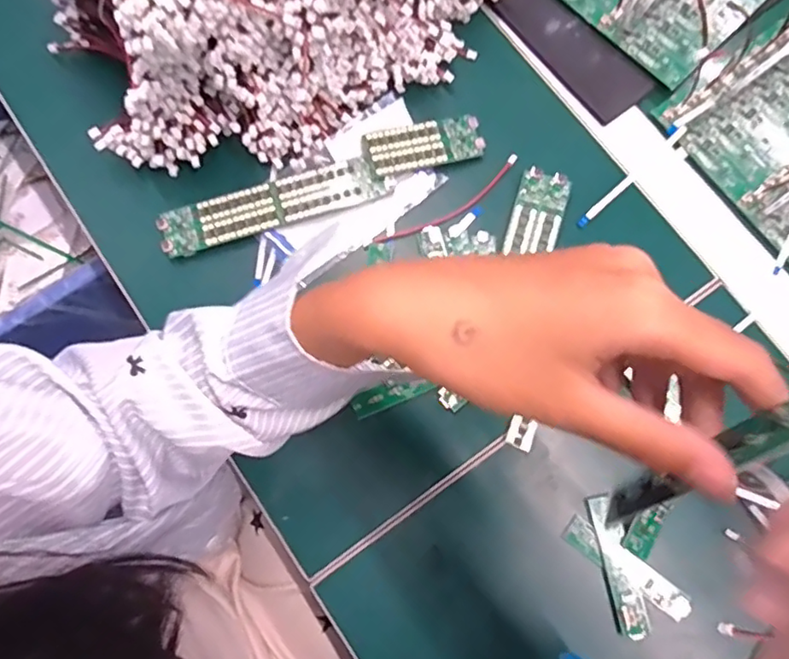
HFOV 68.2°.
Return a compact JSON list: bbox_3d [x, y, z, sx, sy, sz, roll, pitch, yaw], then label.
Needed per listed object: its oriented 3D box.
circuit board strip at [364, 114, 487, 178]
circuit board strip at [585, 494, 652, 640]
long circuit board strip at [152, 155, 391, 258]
[{"bbox_3d":[0.023,-0.136,0.424,0.083,0.006,0.034,-14,78,-3],"label":"circuit board strip"},{"bbox_3d":[0.142,0.150,0.370,0.018,0.008,0.085,-10,77,-2],"label":"circuit board strip"},{"bbox_3d":[-0.088,-0.090,0.418,0.161,0.009,0.035,-17,78,-3],"label":"long circuit board strip"}]

